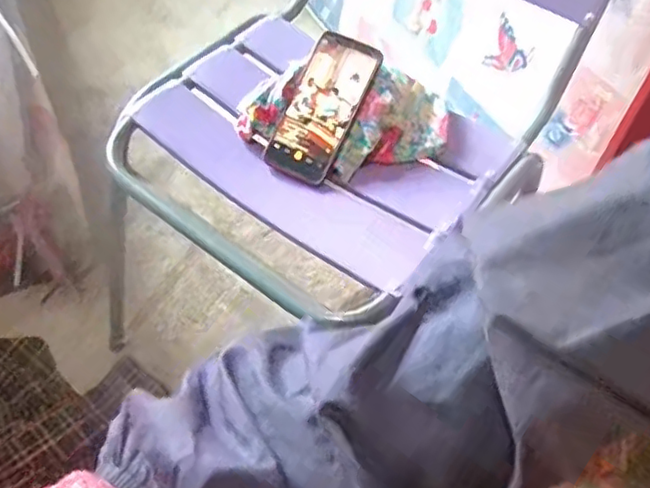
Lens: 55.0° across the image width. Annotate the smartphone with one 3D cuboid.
[{"bbox_3d":[-0.003,-0.150,0.686,0.073,0.014,0.163,26,89,15],"label":"smartphone"}]

